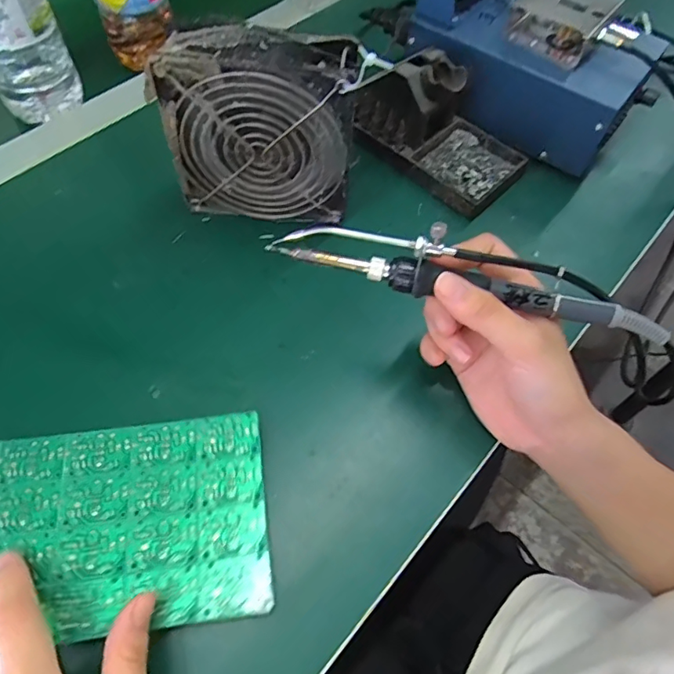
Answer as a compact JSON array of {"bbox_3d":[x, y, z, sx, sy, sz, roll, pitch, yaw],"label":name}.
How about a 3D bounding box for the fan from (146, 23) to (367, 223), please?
[{"bbox_3d":[-0.048,-0.136,0.345,0.123,0.118,0.043,4,59,-1],"label":"fan"}]

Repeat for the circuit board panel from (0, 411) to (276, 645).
[{"bbox_3d":[-0.124,0.095,0.263,0.171,0.004,0.102,-6,60,-7],"label":"circuit board panel"}]

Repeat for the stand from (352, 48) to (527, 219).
[{"bbox_3d":[0.082,-0.171,0.403,0.136,0.066,0.081,37,64,17],"label":"stand"}]

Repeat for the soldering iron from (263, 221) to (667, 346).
[{"bbox_3d":[0.069,-0.034,0.270,0.209,0.032,0.021,14,57,3],"label":"soldering iron"}]

